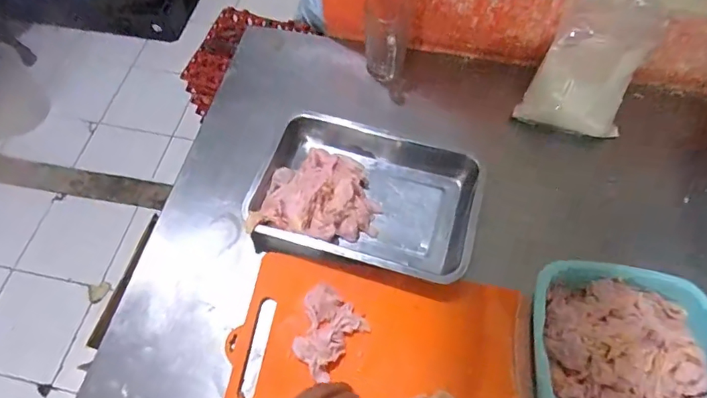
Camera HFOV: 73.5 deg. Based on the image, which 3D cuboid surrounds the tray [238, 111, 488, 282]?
[{"bbox_3d":[0.021,-0.010,0.684,0.309,0.046,0.225,13,62,7],"label":"tray"}]

